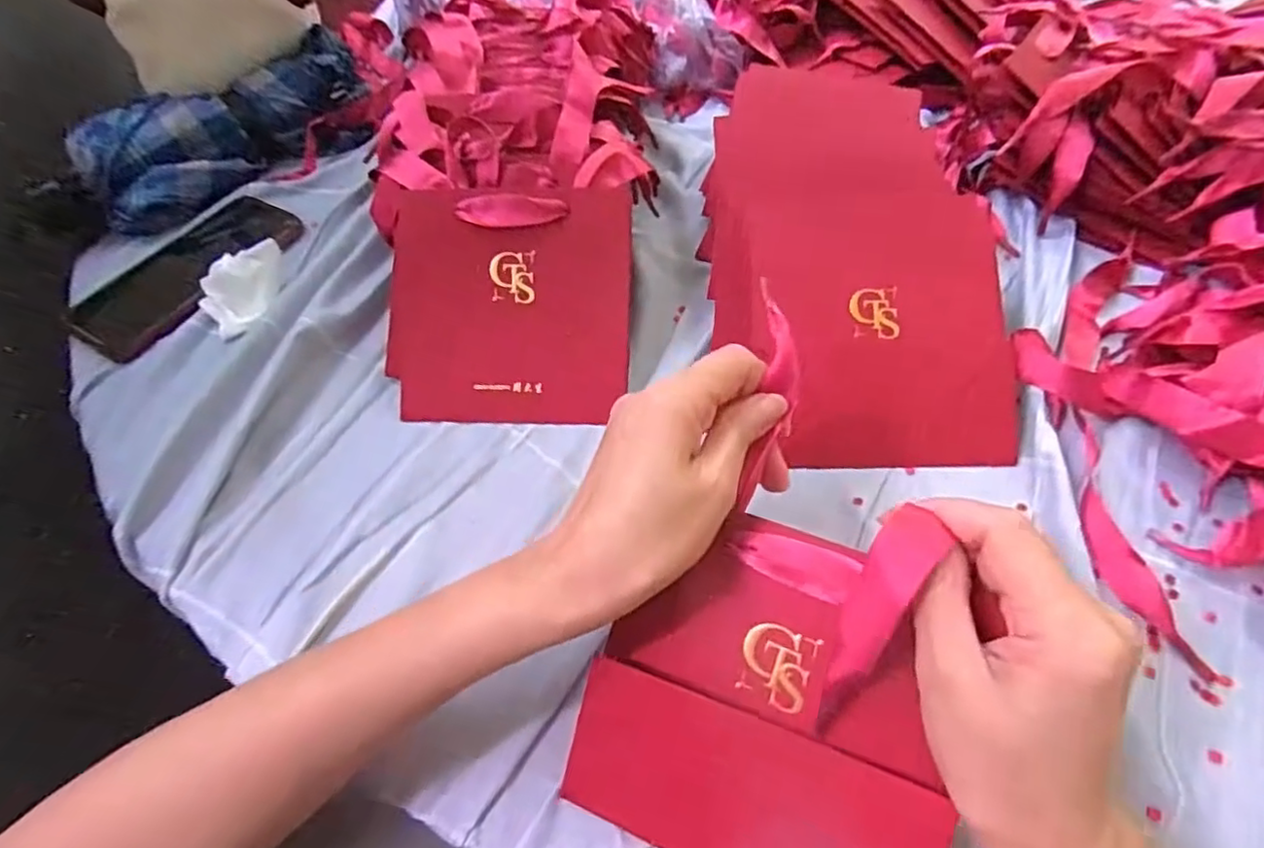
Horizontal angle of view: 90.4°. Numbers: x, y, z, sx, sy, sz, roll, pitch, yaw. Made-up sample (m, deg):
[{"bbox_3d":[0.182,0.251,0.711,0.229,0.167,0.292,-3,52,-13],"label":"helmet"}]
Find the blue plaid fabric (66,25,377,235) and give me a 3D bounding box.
[{"bbox_3d":[-0.335,-0.246,0.530,0.240,0.064,0.079,-39,62,-21],"label":"blue plaid fabric"}]

